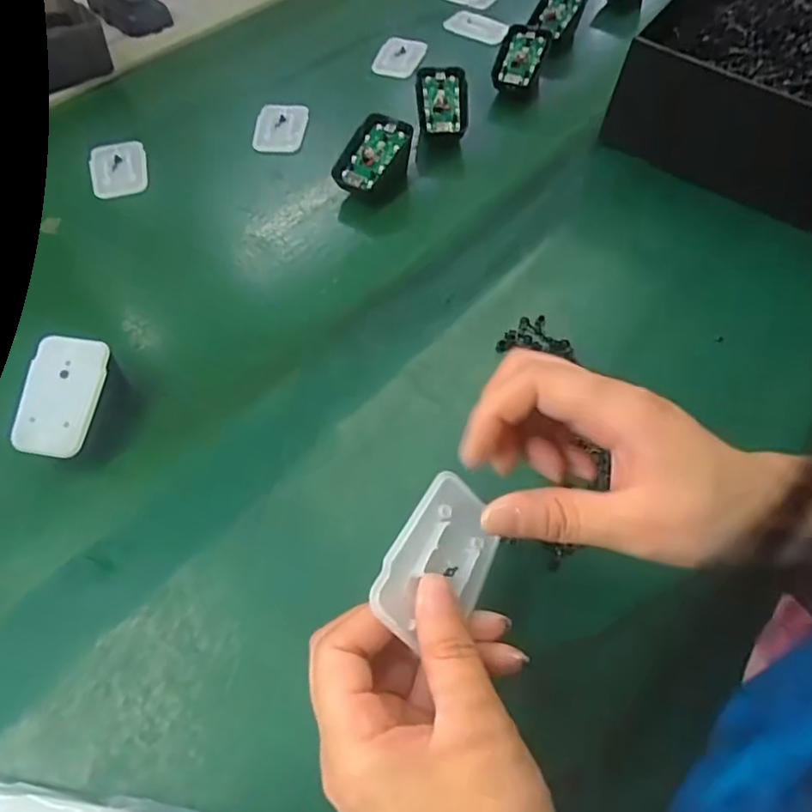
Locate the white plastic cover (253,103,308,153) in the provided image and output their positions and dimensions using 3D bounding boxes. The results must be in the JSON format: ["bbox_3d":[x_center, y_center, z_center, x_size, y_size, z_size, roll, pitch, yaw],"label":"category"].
[{"bbox_3d":[-0.113,-0.251,0.512,0.046,0.011,0.060,0,58,0],"label":"white plastic cover"}]

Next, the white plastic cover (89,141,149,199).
[{"bbox_3d":[-0.243,-0.200,0.482,0.046,0.007,0.056,-13,70,-7],"label":"white plastic cover"}]

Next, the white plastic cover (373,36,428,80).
[{"bbox_3d":[-0.008,-0.356,0.582,0.047,0.008,0.071,16,61,8],"label":"white plastic cover"}]

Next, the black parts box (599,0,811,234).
[{"bbox_3d":[0.304,-0.244,0.456,0.229,0.101,0.198,31,63,18],"label":"black parts box"}]

